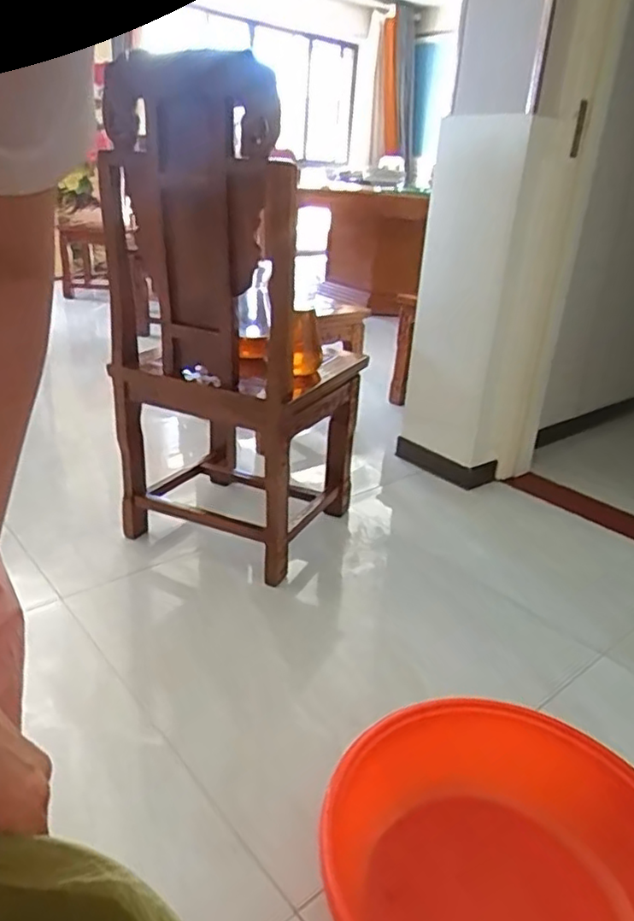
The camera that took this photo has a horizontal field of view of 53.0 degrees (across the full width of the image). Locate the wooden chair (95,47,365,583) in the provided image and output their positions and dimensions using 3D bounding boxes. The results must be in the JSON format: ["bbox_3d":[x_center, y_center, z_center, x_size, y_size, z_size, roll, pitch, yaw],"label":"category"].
[{"bbox_3d":[-0.160,-0.280,1.398,0.471,0.937,0.411,13,25,17],"label":"wooden chair"}]

